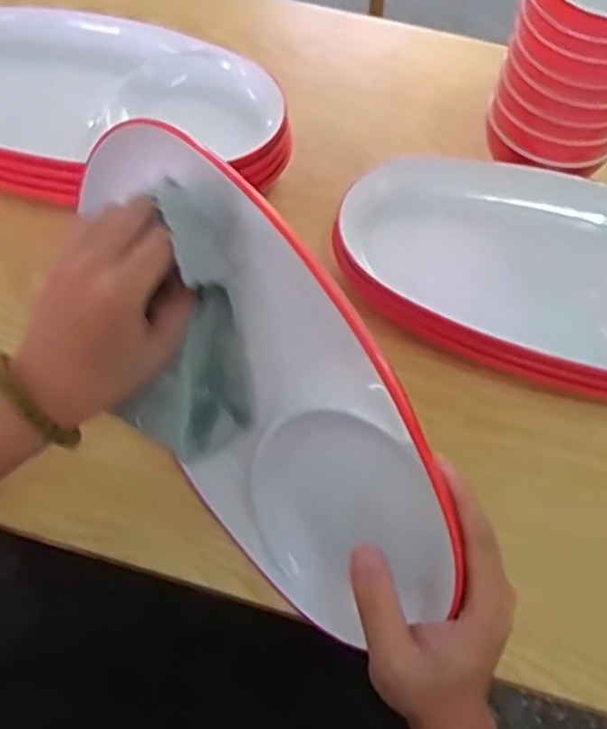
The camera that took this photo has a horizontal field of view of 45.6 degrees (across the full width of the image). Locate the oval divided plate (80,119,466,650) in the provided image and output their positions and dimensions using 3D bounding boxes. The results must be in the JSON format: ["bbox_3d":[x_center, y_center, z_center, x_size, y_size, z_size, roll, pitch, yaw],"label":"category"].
[{"bbox_3d":[-0.031,0.002,0.422,0.028,0.166,0.327,-20,80,-52],"label":"oval divided plate"}]

